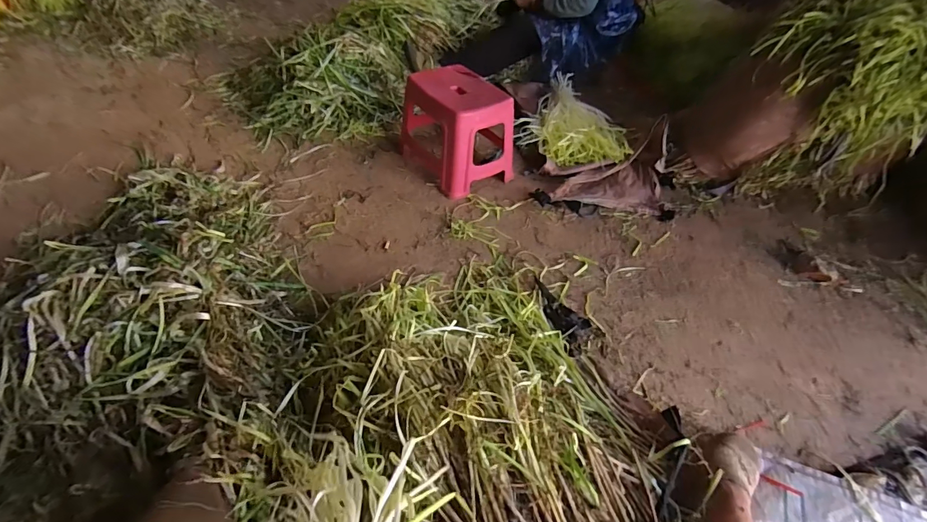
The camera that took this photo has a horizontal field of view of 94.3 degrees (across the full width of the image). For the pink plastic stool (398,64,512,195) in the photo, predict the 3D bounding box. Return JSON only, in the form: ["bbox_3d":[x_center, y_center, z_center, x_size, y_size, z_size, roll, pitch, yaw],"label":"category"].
[{"bbox_3d":[-0.026,-0.398,1.302,0.235,0.251,0.328,-26,54,-26],"label":"pink plastic stool"}]

